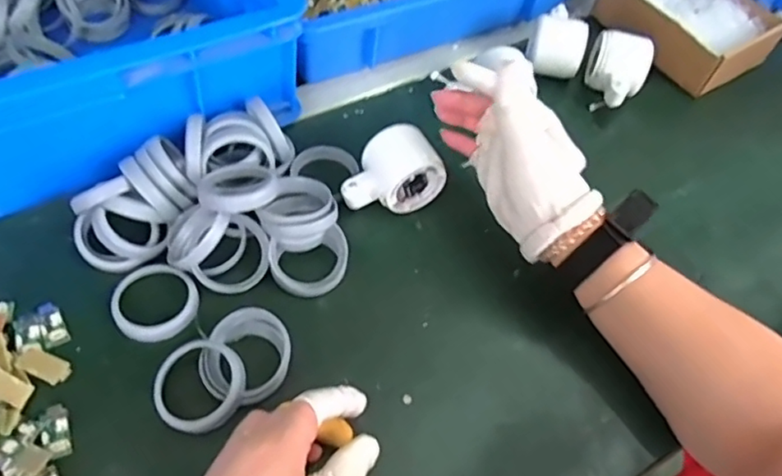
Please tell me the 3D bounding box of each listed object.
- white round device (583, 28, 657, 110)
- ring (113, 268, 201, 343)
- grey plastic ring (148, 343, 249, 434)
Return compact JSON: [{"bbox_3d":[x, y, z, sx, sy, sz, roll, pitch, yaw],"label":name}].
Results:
[{"bbox_3d":[0.226,-0.165,0.598,0.059,0.057,0.064,2,55,-3],"label":"white round device"},{"bbox_3d":[-0.171,0.047,0.431,0.057,0.007,0.060,2,55,-3],"label":"ring"},{"bbox_3d":[-0.126,0.095,0.387,0.059,0.010,0.057,2,55,-3],"label":"grey plastic ring"}]

